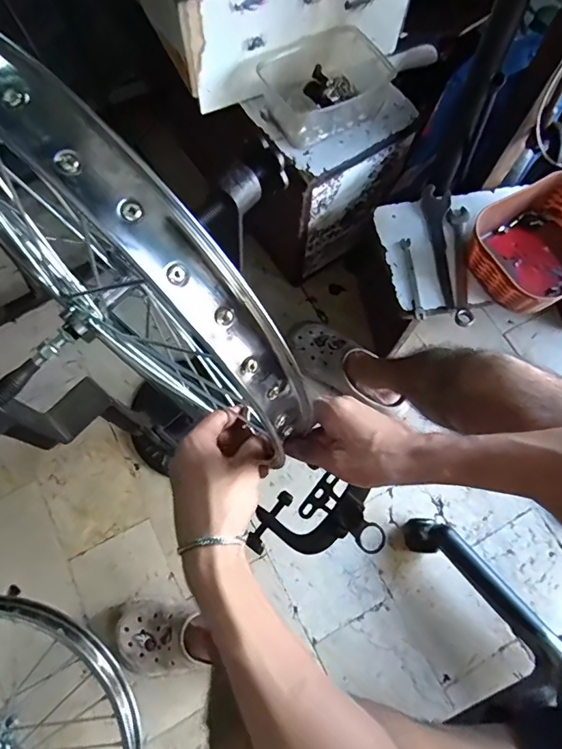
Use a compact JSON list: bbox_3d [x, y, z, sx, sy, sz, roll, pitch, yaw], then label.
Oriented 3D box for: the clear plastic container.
[{"bbox_3d":[0.067,-0.433,0.679,0.180,0.071,0.122,-34,76,-12],"label":"clear plastic container"}]

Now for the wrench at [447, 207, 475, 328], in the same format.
[{"bbox_3d":[0.272,-0.168,0.683,0.029,0.011,0.196,4,72,0],"label":"wrench"}]

